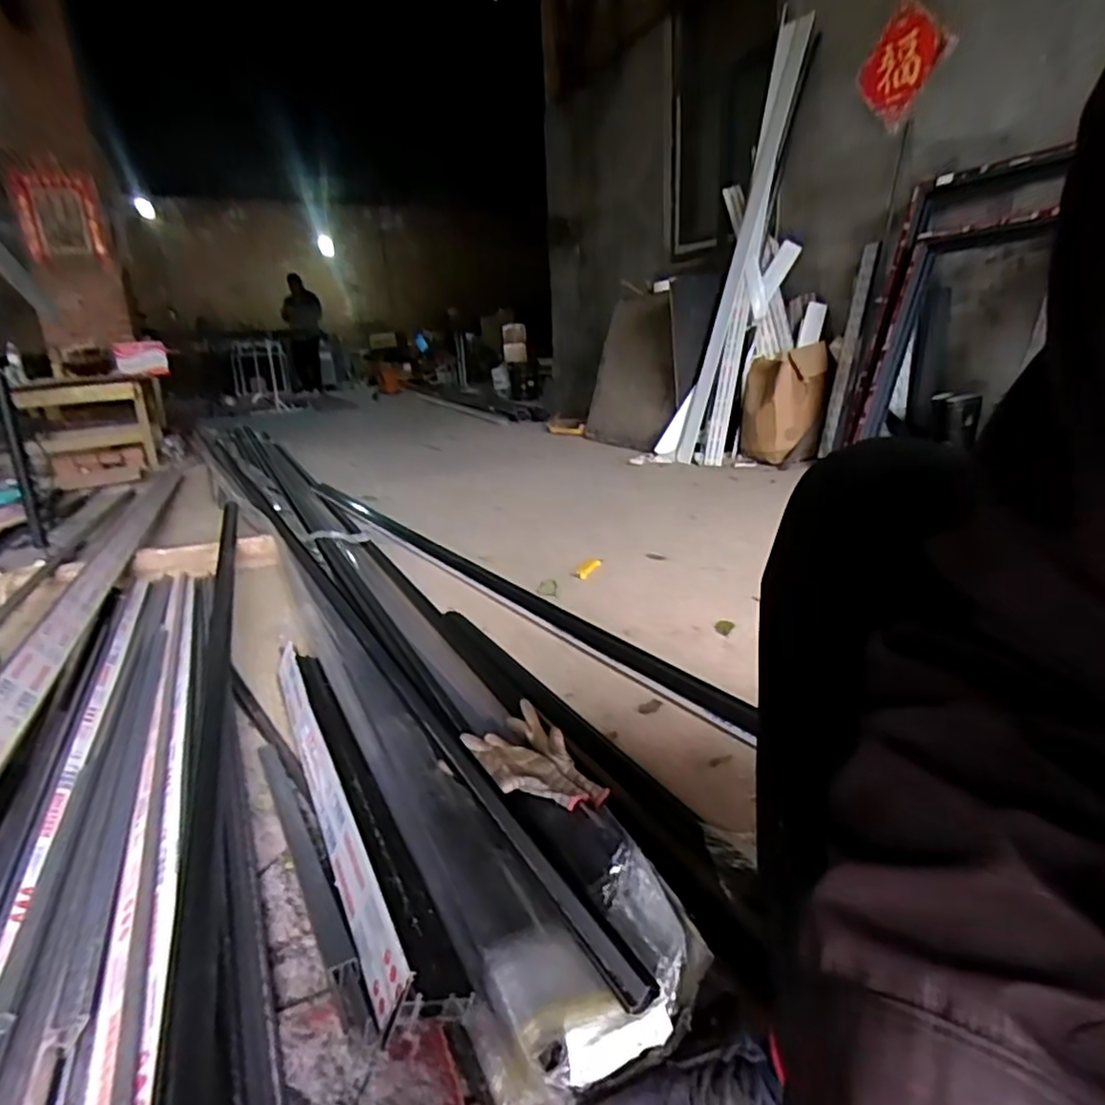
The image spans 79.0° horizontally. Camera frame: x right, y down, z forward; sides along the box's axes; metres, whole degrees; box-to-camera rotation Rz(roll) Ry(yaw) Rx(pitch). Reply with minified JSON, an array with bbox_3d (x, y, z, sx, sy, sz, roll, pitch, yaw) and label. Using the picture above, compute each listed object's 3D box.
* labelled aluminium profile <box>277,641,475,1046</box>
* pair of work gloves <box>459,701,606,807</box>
[{"bbox_3d":[-0.279,0.284,0.868,0.094,0.045,0.744,-11,19,-26],"label":"labelled aluminium profile"},{"bbox_3d":[-0.030,0.289,0.883,0.143,0.075,0.208,-16,21,-37],"label":"pair of work gloves"}]

